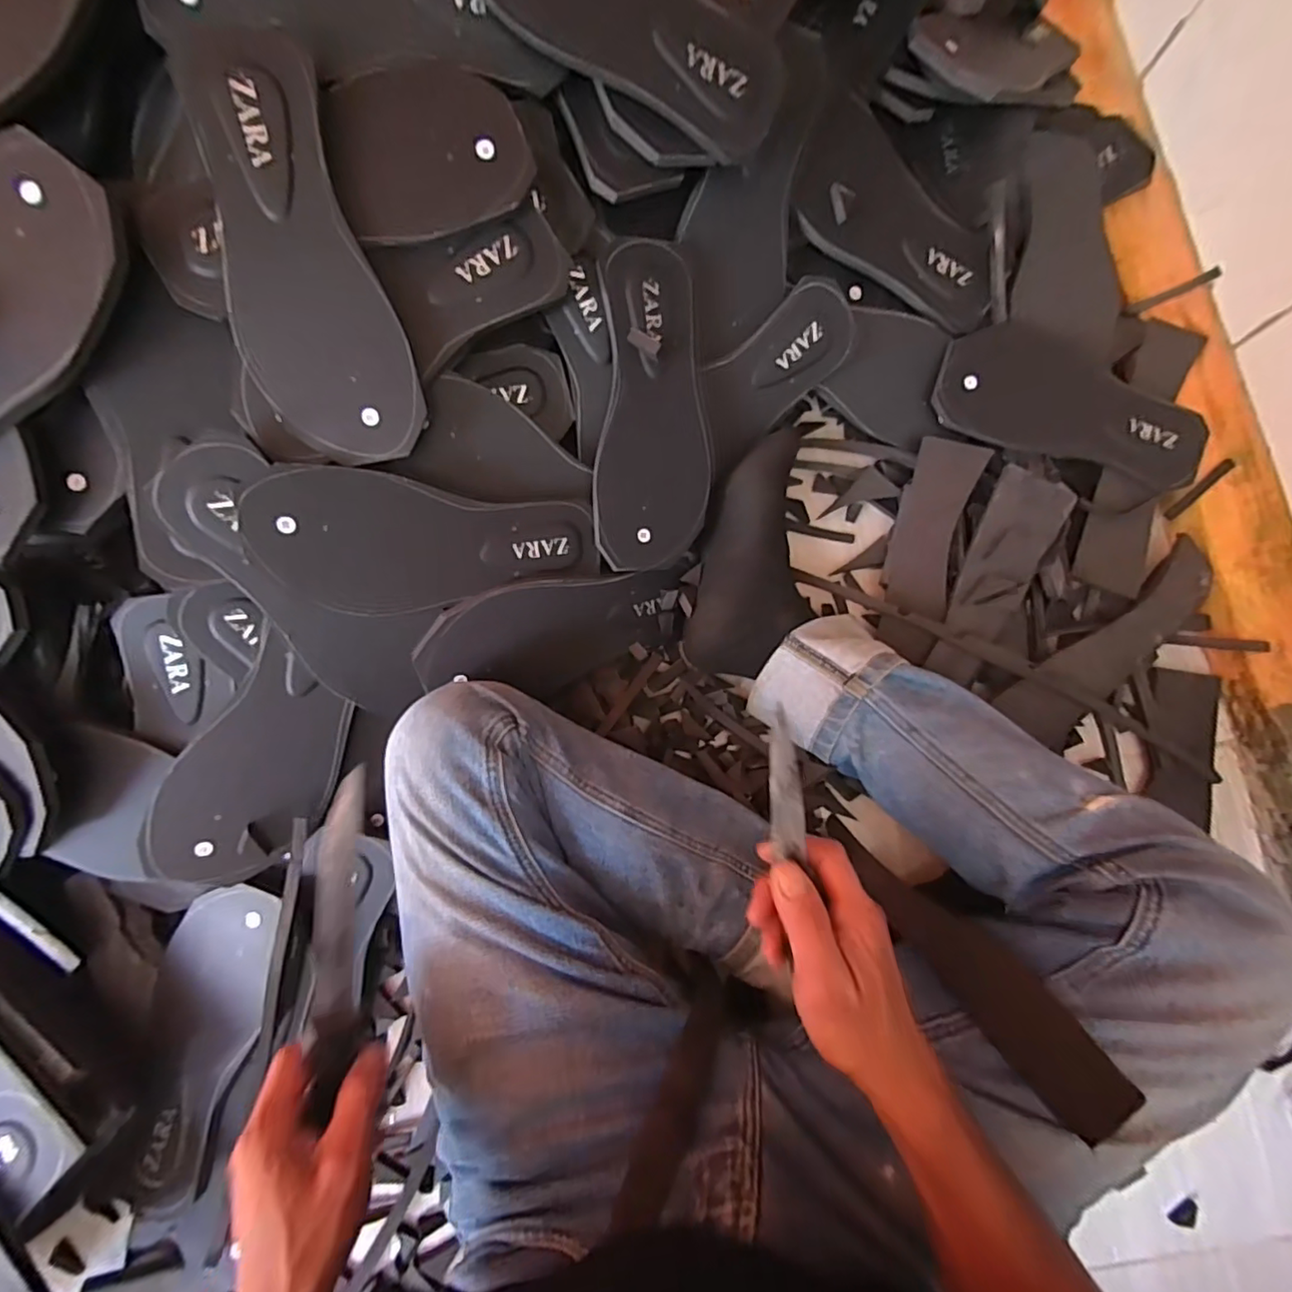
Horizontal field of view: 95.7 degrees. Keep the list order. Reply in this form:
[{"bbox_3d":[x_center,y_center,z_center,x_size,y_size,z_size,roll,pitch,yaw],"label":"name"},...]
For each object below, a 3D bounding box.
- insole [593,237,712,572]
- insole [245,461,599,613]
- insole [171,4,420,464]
[{"bbox_3d":[0.005,-0.189,0.478,0.098,0.009,0.244,-6,102,-18],"label":"insole"},{"bbox_3d":[-0.155,-0.071,0.441,0.240,0.009,0.097,3,106,-27],"label":"insole"},{"bbox_3d":[-0.219,-0.244,0.375,0.100,0.011,0.240,-13,105,-10],"label":"insole"}]

